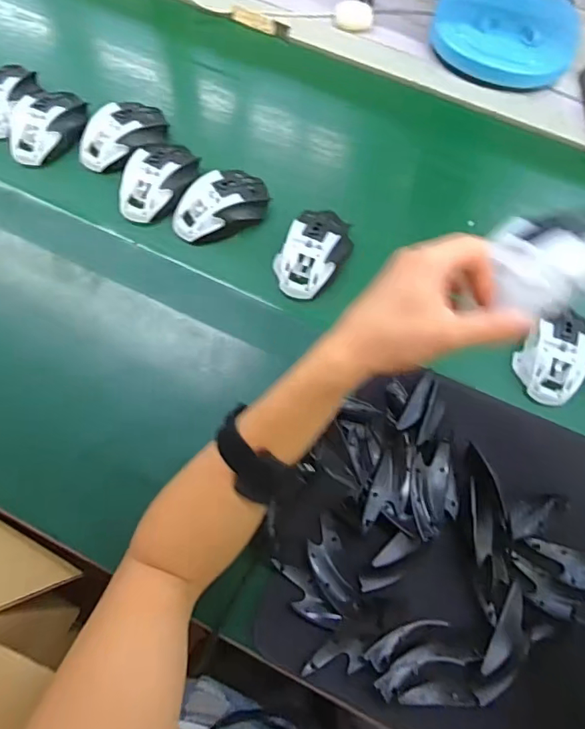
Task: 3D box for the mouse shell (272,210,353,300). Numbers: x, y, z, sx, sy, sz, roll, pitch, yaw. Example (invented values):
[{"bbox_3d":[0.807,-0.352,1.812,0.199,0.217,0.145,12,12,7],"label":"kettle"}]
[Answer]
[{"bbox_3d":[0.025,-0.125,0.550,0.066,0.031,0.107,24,68,7],"label":"mouse shell"}]

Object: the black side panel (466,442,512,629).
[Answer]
[{"bbox_3d":[0.172,0.145,0.443,0.038,0.025,0.140,-2,67,-4],"label":"black side panel"}]

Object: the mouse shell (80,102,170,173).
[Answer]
[{"bbox_3d":[-0.206,-0.281,0.614,0.069,0.040,0.111,38,70,12],"label":"mouse shell"}]

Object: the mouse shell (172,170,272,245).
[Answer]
[{"bbox_3d":[-0.082,-0.185,0.576,0.115,0.035,0.069,-34,73,-16],"label":"mouse shell"}]

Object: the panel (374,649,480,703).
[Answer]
[{"bbox_3d":[0.108,0.245,0.408,0.087,0.010,0.023,-16,69,-10],"label":"panel"}]

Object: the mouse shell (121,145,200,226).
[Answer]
[{"bbox_3d":[-0.156,-0.214,0.586,0.074,0.032,0.101,14,67,3],"label":"mouse shell"}]

